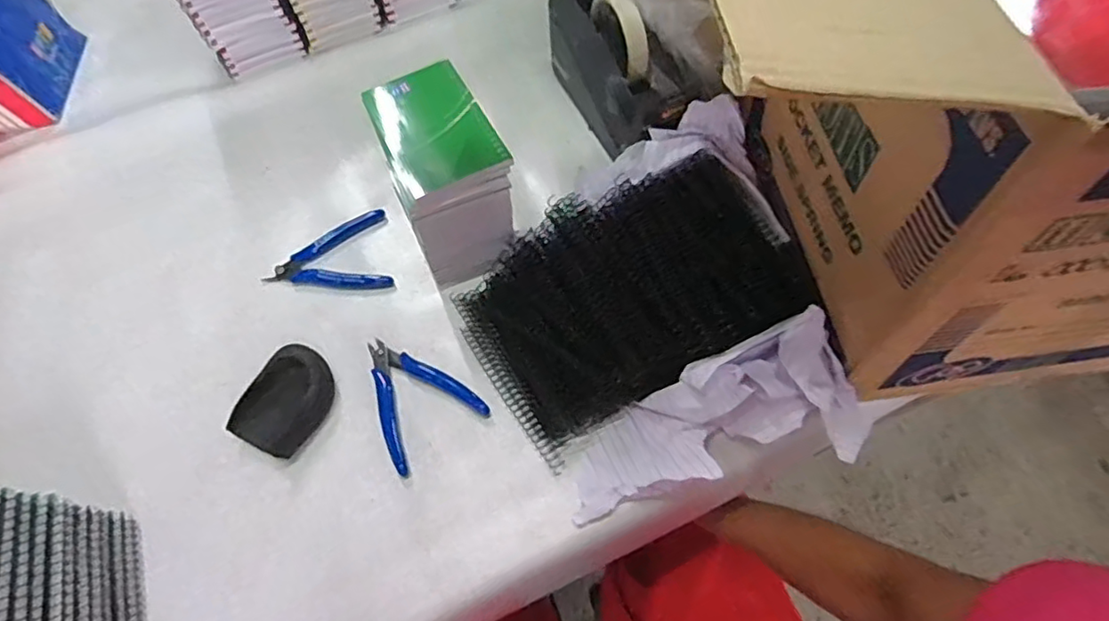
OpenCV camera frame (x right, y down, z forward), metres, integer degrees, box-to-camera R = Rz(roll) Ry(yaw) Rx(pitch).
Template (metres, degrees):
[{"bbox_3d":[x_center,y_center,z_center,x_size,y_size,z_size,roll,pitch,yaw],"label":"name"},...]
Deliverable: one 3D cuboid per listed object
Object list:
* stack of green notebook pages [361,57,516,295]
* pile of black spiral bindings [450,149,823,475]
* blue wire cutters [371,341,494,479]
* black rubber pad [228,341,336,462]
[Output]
[{"bbox_3d":[-0.096,-0.115,0.540,0.086,0.135,0.144,-24,64,-12],"label":"stack of green notebook pages"},{"bbox_3d":[0.065,-0.016,0.510,0.263,0.071,0.178,-29,65,-14],"label":"pile of black spiral bindings"},{"bbox_3d":[-0.119,0.066,0.498,0.081,0.008,0.112,-36,67,-17],"label":"blue wire cutters"},{"bbox_3d":[-0.215,0.071,0.492,0.056,0.022,0.083,21,64,11],"label":"black rubber pad"}]

